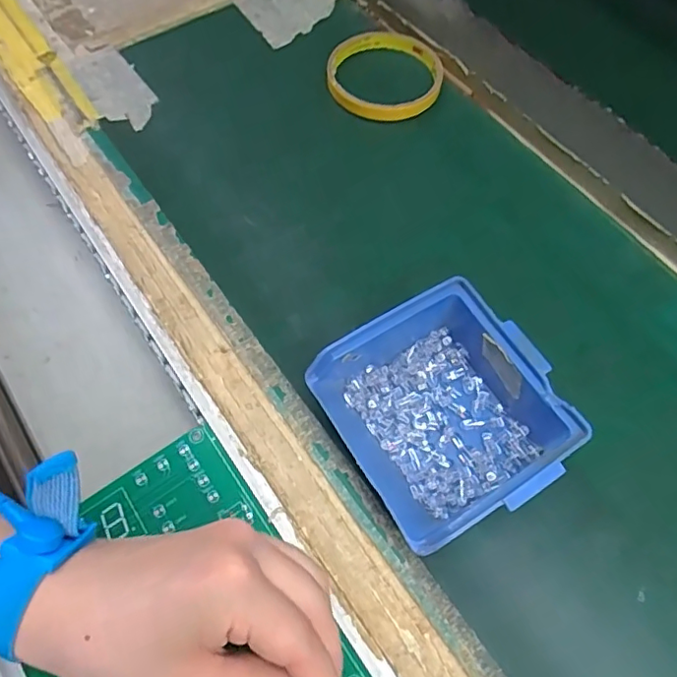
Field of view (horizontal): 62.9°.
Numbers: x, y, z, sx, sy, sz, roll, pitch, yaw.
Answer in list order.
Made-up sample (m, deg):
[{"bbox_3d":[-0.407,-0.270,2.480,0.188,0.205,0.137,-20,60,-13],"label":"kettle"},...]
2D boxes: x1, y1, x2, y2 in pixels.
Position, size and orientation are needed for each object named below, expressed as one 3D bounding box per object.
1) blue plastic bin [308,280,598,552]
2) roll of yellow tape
[{"bbox_3d":[0.051,0.037,0.273,0.098,0.051,0.101,-30,67,-13],"label":"blue plastic bin"},{"bbox_3d":[0.035,-0.195,0.411,0.083,0.016,0.079,9,65,5],"label":"roll of yellow tape"}]

